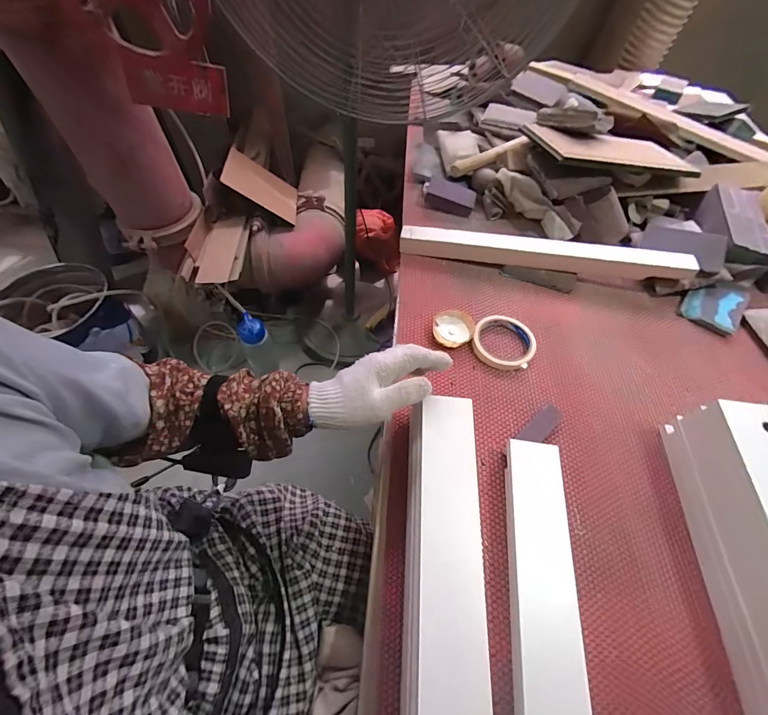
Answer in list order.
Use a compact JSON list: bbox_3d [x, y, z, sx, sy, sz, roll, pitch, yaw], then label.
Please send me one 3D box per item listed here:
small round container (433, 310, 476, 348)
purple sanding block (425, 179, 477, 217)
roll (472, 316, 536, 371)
[{"bbox_3d":[0.109,-0.044,0.565,0.063,0.014,0.063,2,59,-3],"label":"small round container"},{"bbox_3d":[0.136,-0.328,0.739,0.100,0.029,0.059,20,60,7],"label":"purple sanding block"},{"bbox_3d":[0.184,-0.023,0.559,0.091,0.024,0.087,2,59,-3],"label":"roll"}]

